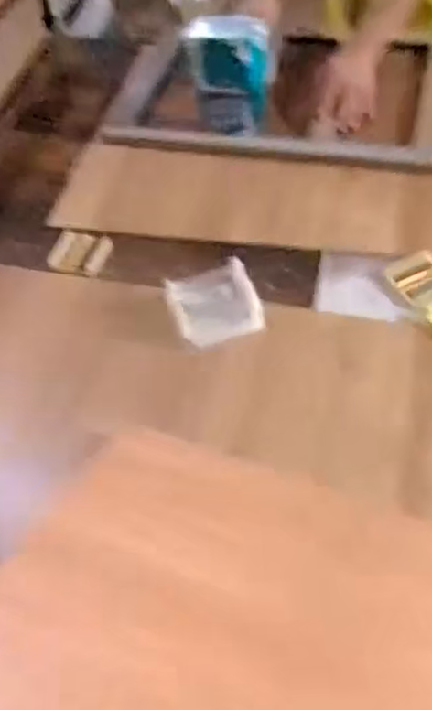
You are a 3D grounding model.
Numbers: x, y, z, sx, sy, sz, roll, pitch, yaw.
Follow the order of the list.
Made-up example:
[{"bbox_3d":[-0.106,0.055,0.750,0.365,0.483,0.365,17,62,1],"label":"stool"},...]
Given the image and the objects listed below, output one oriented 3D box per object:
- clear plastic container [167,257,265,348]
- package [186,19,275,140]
[{"bbox_3d":[-0.002,-0.068,0.851,0.113,0.042,0.100,-19,52,-7],"label":"clear plastic container"},{"bbox_3d":[0.021,-0.431,1.019,0.112,0.144,0.082,12,55,17],"label":"package"}]

